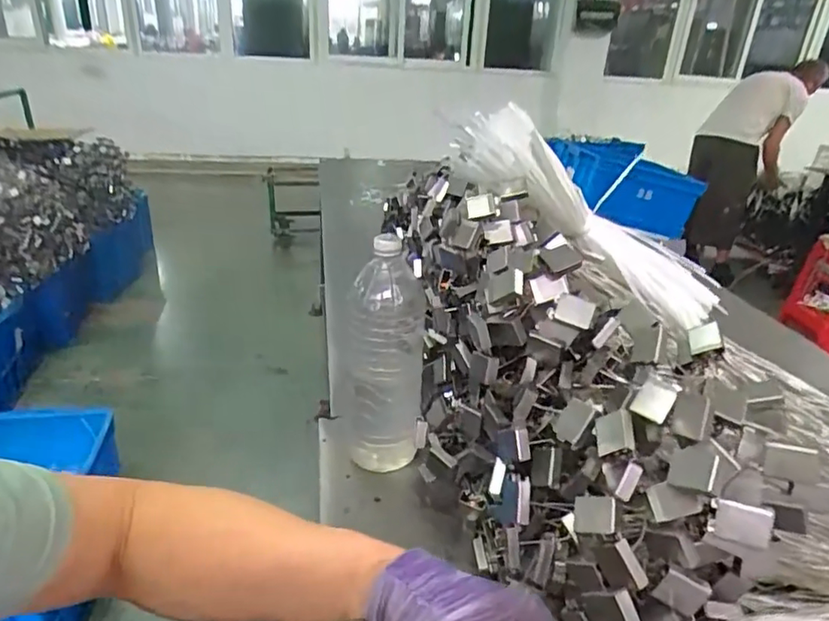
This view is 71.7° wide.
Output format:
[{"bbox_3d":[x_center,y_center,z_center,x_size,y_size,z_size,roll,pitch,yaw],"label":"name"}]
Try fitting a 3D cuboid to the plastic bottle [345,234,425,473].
[{"bbox_3d":[-0.039,0.056,0.744,0.097,0.301,0.102,1,26,-5],"label":"plastic bottle"}]

